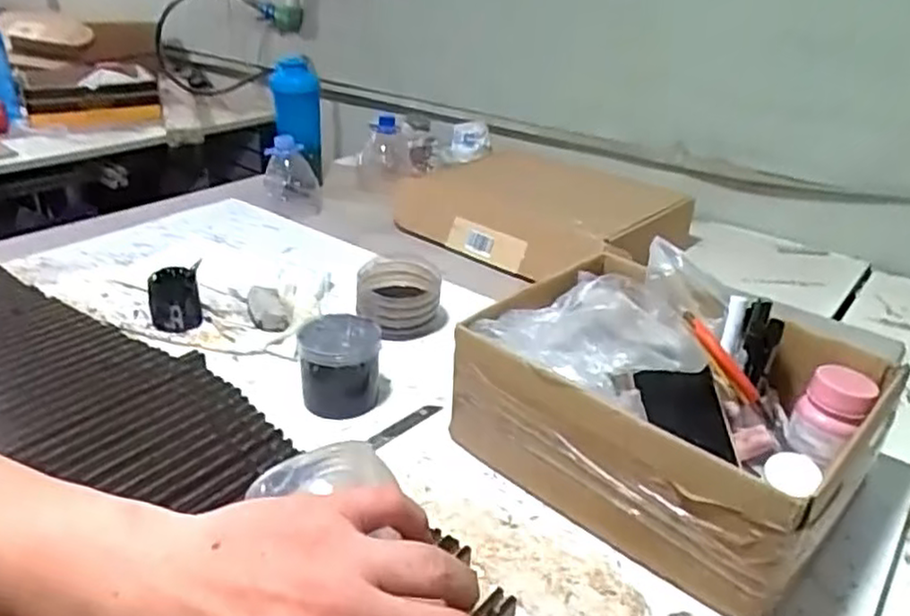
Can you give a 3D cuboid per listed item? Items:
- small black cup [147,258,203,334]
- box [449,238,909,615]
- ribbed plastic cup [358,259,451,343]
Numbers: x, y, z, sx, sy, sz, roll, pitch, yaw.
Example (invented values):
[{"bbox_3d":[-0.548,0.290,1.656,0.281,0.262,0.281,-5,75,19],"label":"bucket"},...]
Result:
[{"bbox_3d":[-0.338,-0.014,0.855,0.057,0.066,0.065,-7,30,-21],"label":"small black cup"},{"bbox_3d":[0.201,0.069,0.649,0.311,0.157,0.296,26,35,34],"label":"box"},{"bbox_3d":[-0.066,-0.013,0.886,0.110,0.061,0.102,3,28,-4],"label":"ribbed plastic cup"}]

